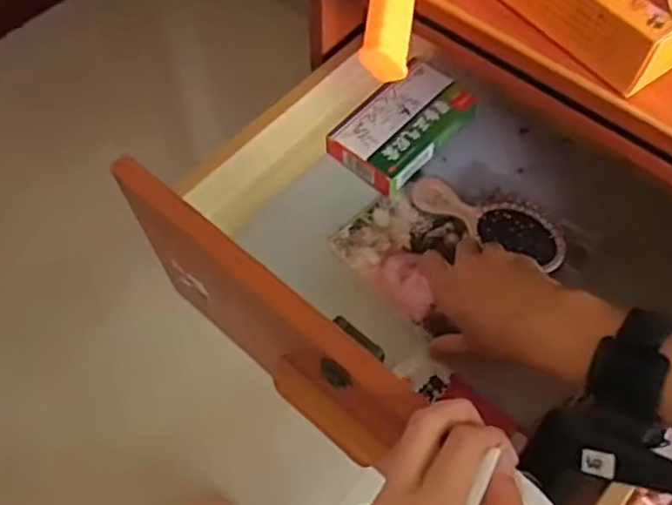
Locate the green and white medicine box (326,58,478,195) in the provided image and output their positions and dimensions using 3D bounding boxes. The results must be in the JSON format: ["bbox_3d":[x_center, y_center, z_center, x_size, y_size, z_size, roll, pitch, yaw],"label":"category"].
[{"bbox_3d":[0.062,-0.118,0.576,0.127,0.027,0.079,-41,68,-21],"label":"green and white medicine box"}]

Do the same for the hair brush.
[{"bbox_3d":[0.124,-0.028,0.528,0.134,0.032,0.042,27,63,14],"label":"hair brush"}]

